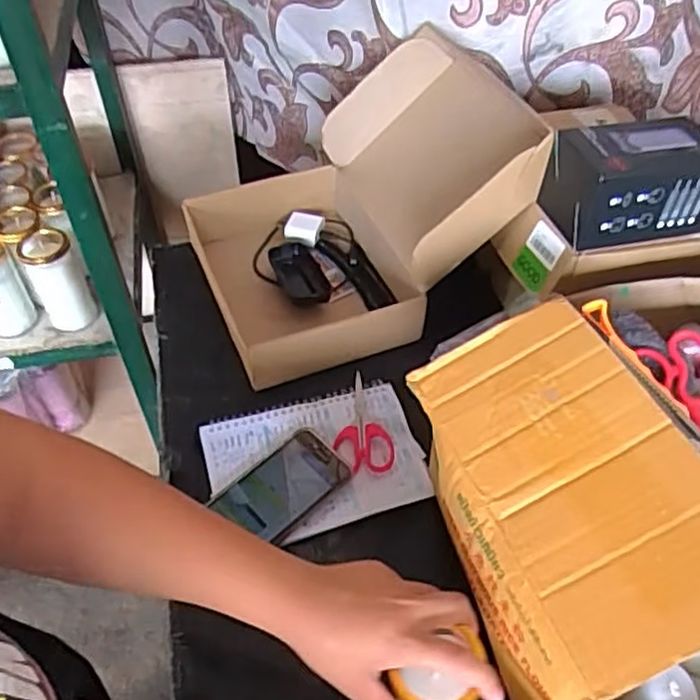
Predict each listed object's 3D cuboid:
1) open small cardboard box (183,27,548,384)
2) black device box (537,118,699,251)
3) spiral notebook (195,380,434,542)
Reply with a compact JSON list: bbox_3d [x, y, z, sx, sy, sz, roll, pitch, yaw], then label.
[{"bbox_3d":[0.008,-0.172,0.818,0.374,0.218,0.307,-18,52,-16],"label":"open small cardboard box"},{"bbox_3d":[0.278,-0.161,0.684,0.154,0.100,0.090,-12,50,-11],"label":"black device box"},{"bbox_3d":[-0.035,0.109,0.692,0.208,0.015,0.144,-12,50,-12],"label":"spiral notebook"}]

